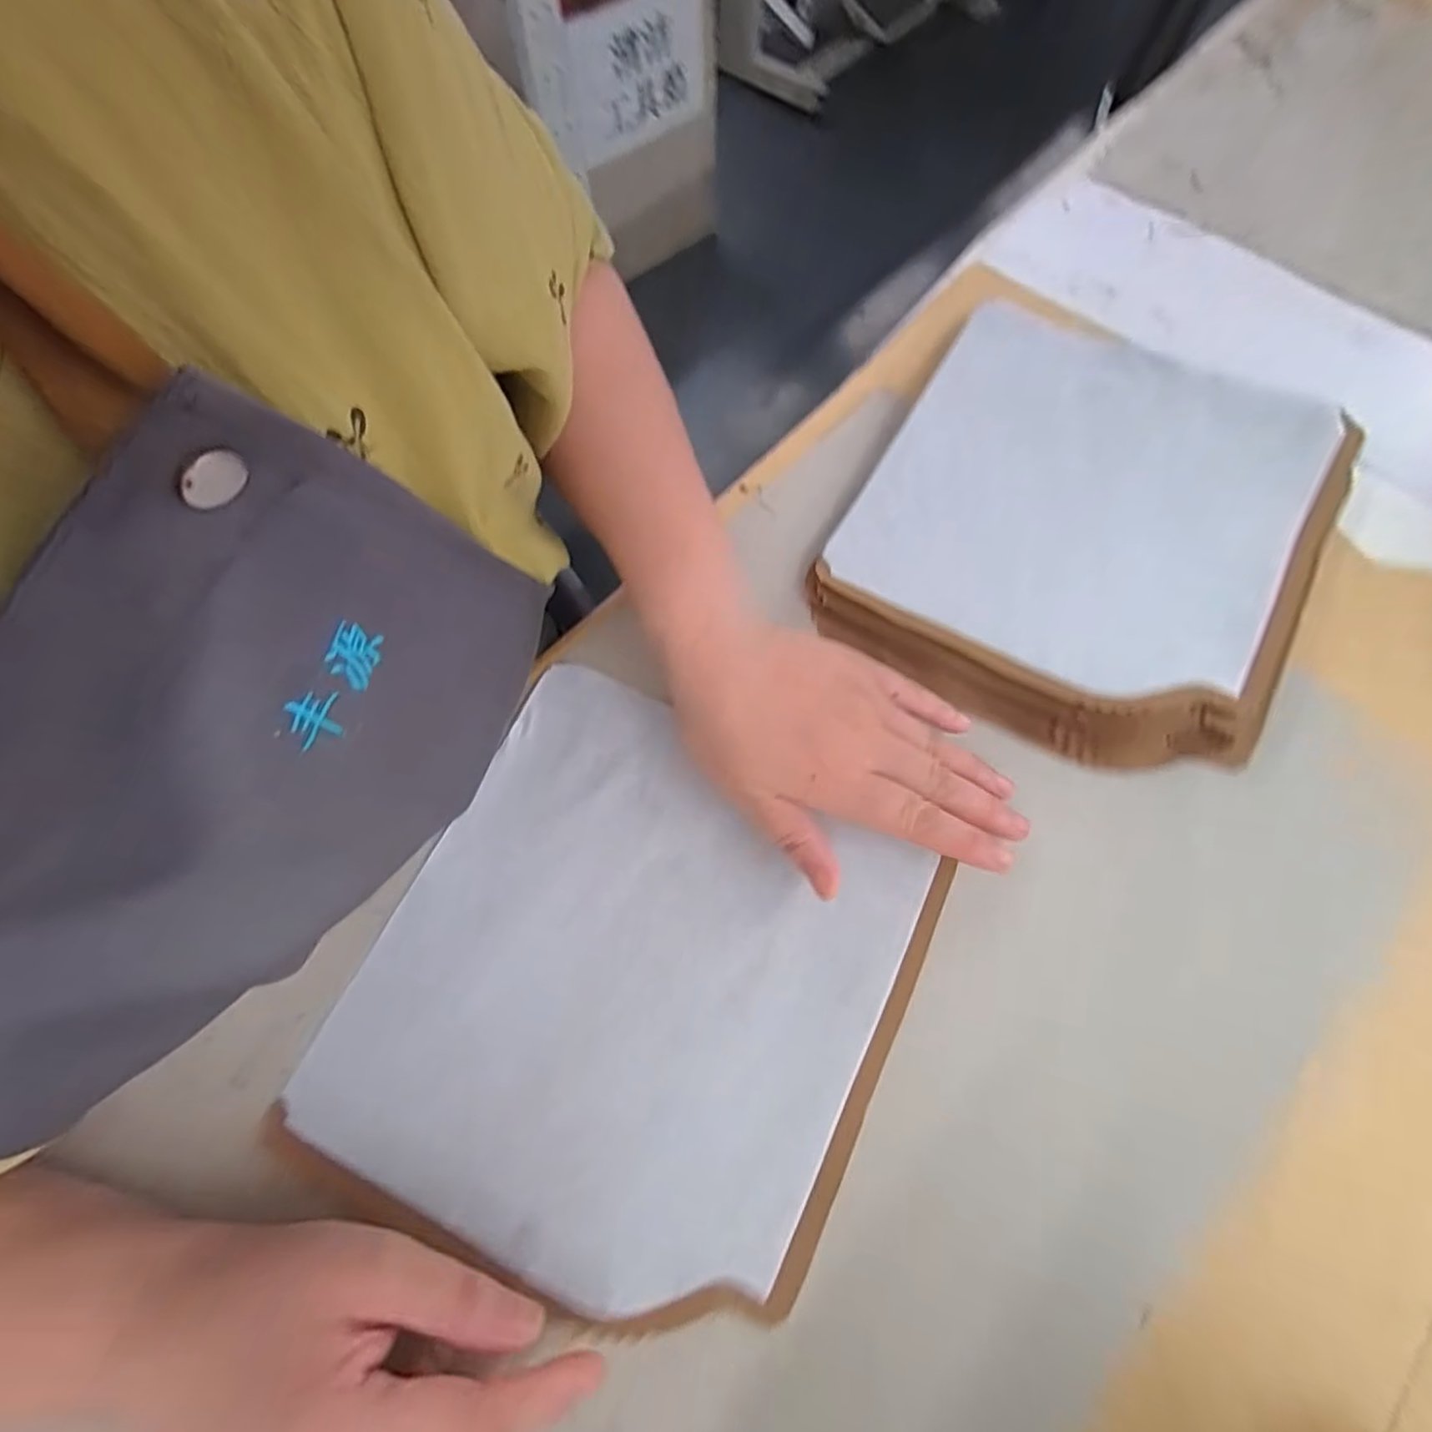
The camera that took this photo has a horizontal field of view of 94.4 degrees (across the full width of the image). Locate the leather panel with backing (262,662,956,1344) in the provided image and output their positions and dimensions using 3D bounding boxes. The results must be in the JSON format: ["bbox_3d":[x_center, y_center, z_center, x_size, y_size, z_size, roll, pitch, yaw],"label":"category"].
[{"bbox_3d":[-0.038,0.115,0.286,0.215,0.010,0.224,25,71,9],"label":"leather panel with backing"}]

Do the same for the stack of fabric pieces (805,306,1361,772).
[{"bbox_3d":[0.203,-0.105,0.362,0.225,0.026,0.250,30,72,11],"label":"stack of fabric pieces"}]

